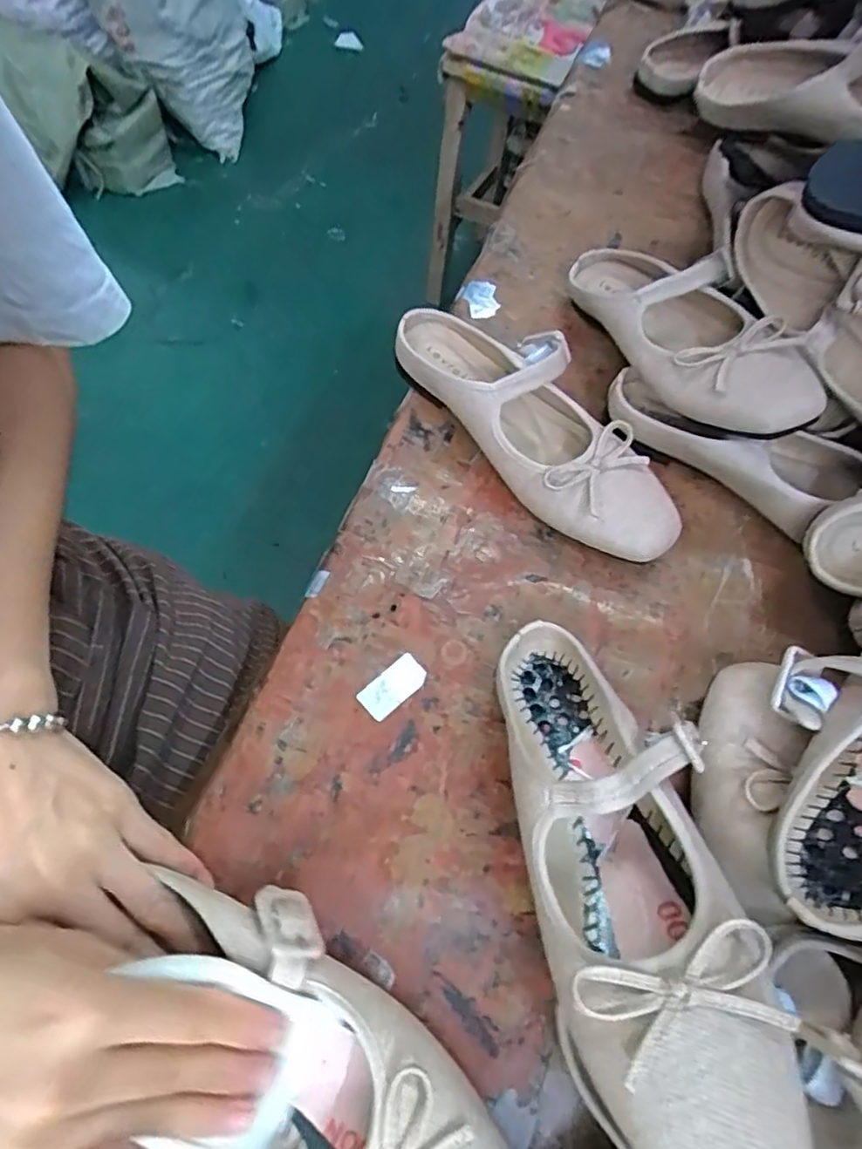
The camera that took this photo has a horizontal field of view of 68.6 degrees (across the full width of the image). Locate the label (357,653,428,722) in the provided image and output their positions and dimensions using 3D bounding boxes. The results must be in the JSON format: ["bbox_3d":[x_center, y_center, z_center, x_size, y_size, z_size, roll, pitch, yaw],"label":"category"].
[{"bbox_3d":[-0.022,0.065,0.368,0.040,0.004,0.021,-39,77,-19],"label":"label"}]

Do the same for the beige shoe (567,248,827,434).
[{"bbox_3d":[0.174,-0.174,0.435,0.089,0.055,0.239,-11,48,-9],"label":"beige shoe"}]

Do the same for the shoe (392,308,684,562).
[{"bbox_3d":[0.068,-0.105,0.425,0.082,0.057,0.245,-32,68,-18],"label":"shoe"}]

